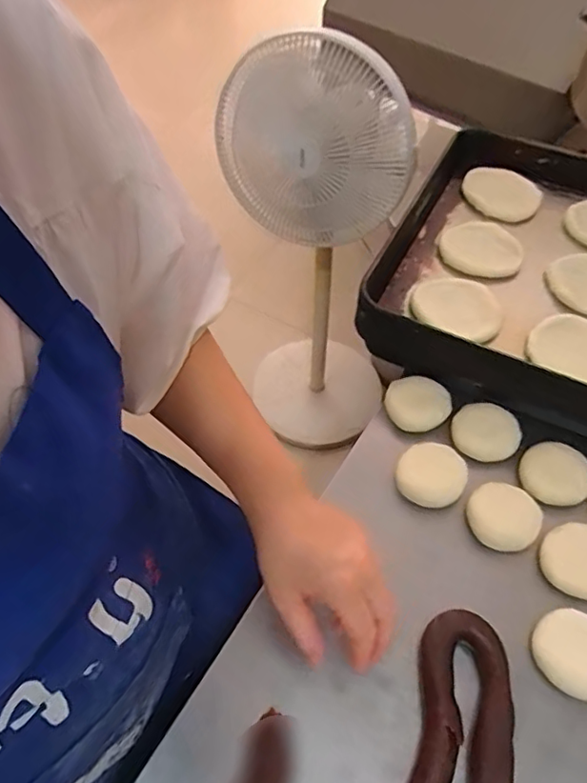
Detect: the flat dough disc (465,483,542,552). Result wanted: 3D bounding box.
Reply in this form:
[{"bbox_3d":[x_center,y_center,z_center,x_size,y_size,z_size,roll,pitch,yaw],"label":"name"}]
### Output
[{"bbox_3d":[0.203,0.121,0.561,0.066,0.022,0.064,1,53,-1],"label":"flat dough disc"}]

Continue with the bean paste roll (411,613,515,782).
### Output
[{"bbox_3d":[0.115,0.293,0.430,0.078,0.023,0.243,18,55,11],"label":"bean paste roll"}]

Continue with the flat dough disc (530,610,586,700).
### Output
[{"bbox_3d":[0.238,0.218,0.484,0.062,0.023,0.068,1,53,-1],"label":"flat dough disc"}]

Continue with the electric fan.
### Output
[{"bbox_3d":[0.061,-0.269,1.290,0.348,0.951,0.299,31,58,20],"label":"electric fan"}]

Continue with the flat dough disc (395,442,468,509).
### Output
[{"bbox_3d":[0.140,0.083,0.584,0.065,0.028,0.064,1,53,-1],"label":"flat dough disc"}]

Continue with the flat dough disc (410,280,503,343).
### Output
[{"bbox_3d":[0.191,-0.097,0.669,0.102,0.021,0.088,29,58,18],"label":"flat dough disc"}]

